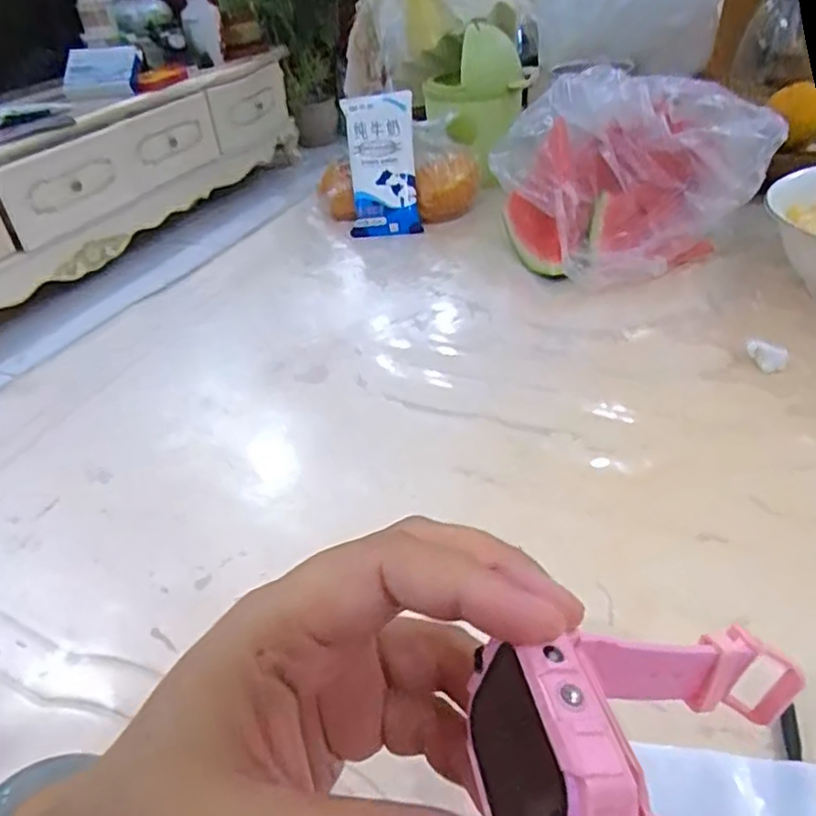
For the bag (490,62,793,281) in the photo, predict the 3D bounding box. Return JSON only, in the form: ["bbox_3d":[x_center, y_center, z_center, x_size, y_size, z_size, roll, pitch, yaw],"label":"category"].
[{"bbox_3d":[0.220,-0.228,0.659,0.233,0.162,0.172,-14,36,-9],"label":"bag"}]

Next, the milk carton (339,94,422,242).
[{"bbox_3d":[-0.032,-0.304,0.818,0.083,0.184,0.029,-6,-7,2],"label":"milk carton"}]

